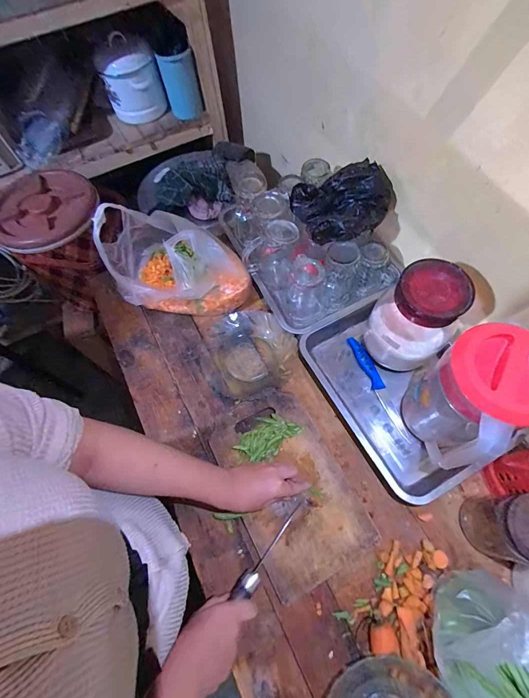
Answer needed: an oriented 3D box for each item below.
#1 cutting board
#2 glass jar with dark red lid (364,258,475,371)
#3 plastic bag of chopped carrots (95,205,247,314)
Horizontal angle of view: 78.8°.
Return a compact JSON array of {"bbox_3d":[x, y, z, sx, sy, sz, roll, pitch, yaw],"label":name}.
[{"bbox_3d":[0.034,0.216,0.534,0.174,0.022,0.293,-28,68,-10],"label":"cutting board"},{"bbox_3d":[0.248,-0.046,0.548,0.115,0.199,0.106,-1,66,2],"label":"glass jar with dark red lid"},{"bbox_3d":[-0.160,-0.172,0.613,0.235,0.208,0.152,-6,66,-1],"label":"plastic bag of chopped carrots"}]

